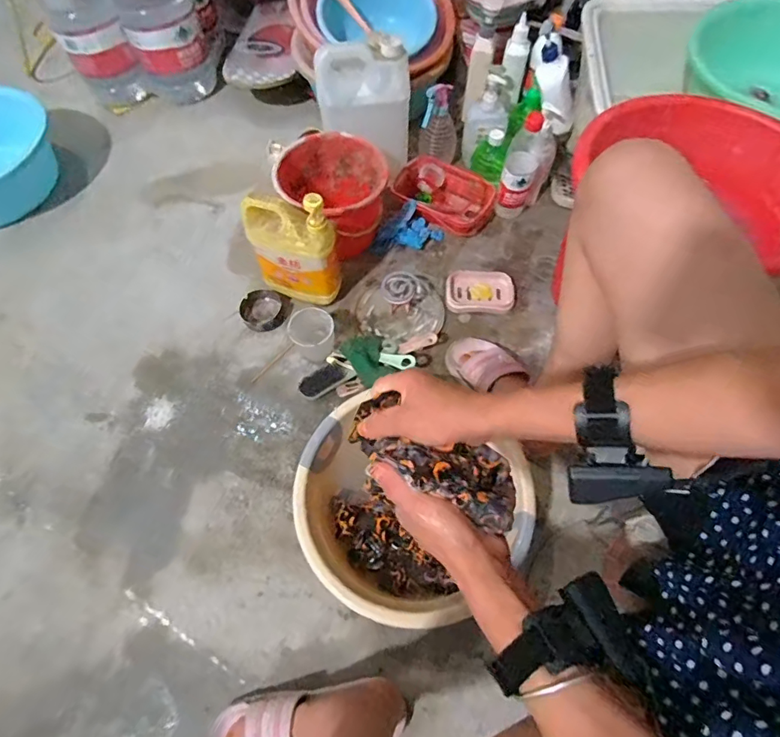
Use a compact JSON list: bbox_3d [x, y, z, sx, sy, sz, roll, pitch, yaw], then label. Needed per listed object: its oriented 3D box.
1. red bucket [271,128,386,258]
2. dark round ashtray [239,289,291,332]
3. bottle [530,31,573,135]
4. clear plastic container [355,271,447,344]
[{"bbox_3d":[-0.094,-0.337,0.911,0.172,0.165,0.204,-35,68,-15],"label":"red bucket"},{"bbox_3d":[-0.239,-0.110,0.885,0.078,0.037,0.083,-1,62,2],"label":"dark round ashtray"},{"bbox_3d":[0.321,-0.557,0.921,0.062,0.180,0.064,-32,29,-14],"label":"bottle"},{"bbox_3d":[0.020,-0.124,0.874,0.159,0.064,0.137,-4,62,1],"label":"clear plastic container"}]

